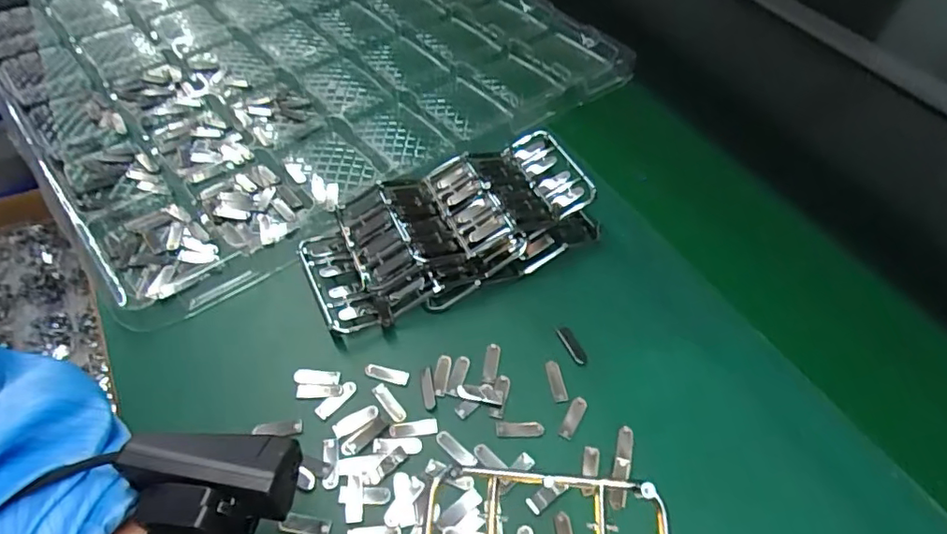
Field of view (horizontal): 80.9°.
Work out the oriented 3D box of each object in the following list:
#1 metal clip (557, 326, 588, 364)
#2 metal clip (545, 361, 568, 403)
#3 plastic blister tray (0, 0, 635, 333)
[{"bbox_3d":[0.066,0.052,0.370,0.010,0.004,0.028,-23,56,-20],"label":"metal clip"},{"bbox_3d":[0.053,0.072,0.352,0.009,0.005,0.026,-6,50,-9],"label":"metal clip"},{"bbox_3d":[-0.187,-0.238,0.592,0.525,0.040,0.515,-32,60,-25],"label":"plastic blister tray"}]

